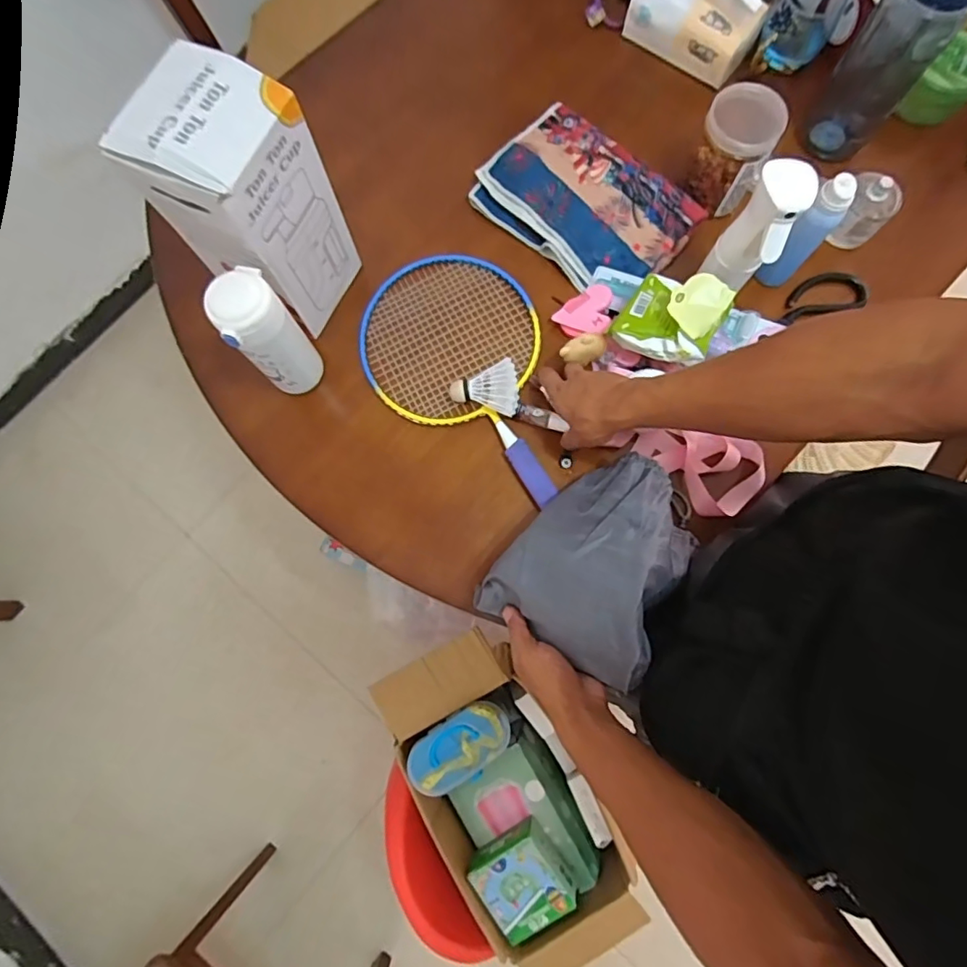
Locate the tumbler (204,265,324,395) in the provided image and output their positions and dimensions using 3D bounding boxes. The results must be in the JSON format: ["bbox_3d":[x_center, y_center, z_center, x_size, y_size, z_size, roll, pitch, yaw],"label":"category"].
[{"bbox_3d":[-0.231,-0.161,0.593,0.063,0.171,0.063,0,79,1],"label":"tumbler"}]

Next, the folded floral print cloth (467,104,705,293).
[{"bbox_3d":[0.128,-0.360,0.703,0.257,0.044,0.179,44,83,8],"label":"folded floral print cloth"}]

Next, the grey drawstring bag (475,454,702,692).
[{"bbox_3d":[0.122,0.070,0.549,0.162,0.102,0.215,33,81,7],"label":"grey drawstring bag"}]

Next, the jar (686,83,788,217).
[{"bbox_3d":[0.292,-0.389,0.655,0.085,0.132,0.077,23,80,5],"label":"jar"}]

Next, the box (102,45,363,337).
[{"bbox_3d":[-0.234,-0.280,0.562,0.110,0.249,0.118,27,80,6],"label":"box"}]

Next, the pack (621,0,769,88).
[{"bbox_3d":[0.275,-0.613,0.710,0.165,0.105,0.054,37,82,7],"label":"pack"}]

